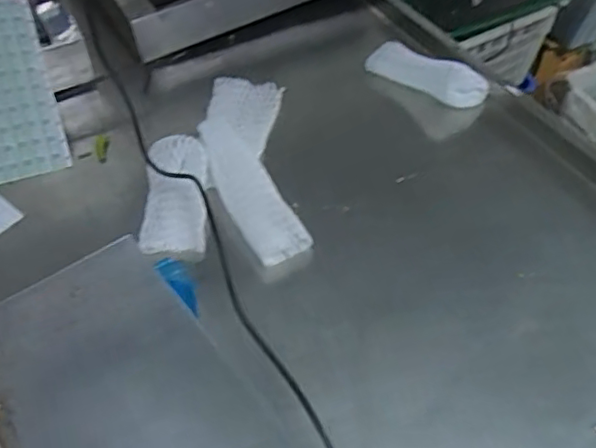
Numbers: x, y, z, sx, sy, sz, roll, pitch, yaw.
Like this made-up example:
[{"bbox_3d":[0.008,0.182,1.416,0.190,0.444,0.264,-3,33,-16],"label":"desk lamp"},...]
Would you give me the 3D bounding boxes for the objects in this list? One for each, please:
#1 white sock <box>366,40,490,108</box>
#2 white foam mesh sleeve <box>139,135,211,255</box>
[{"bbox_3d":[0.209,-0.248,0.985,0.204,0.060,0.062,28,55,21],"label":"white sock"},{"bbox_3d":[-0.168,-0.040,0.811,0.090,0.047,0.168,2,76,-1],"label":"white foam mesh sleeve"}]

